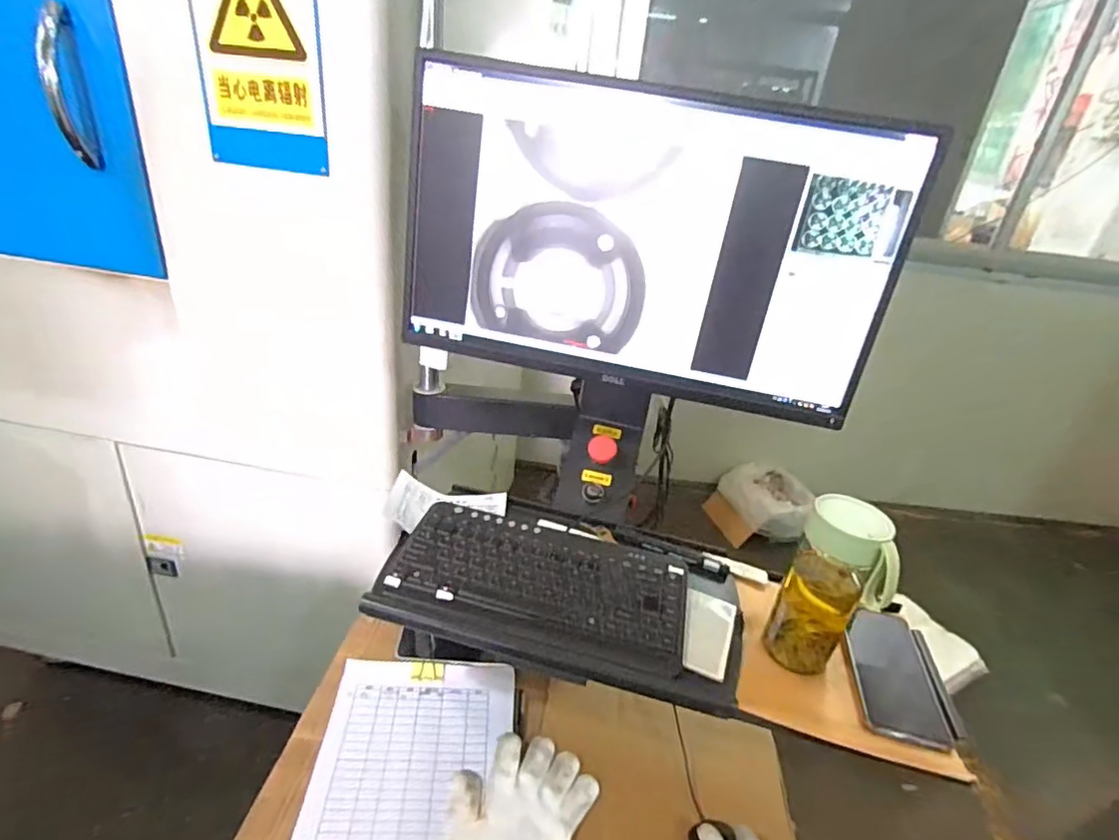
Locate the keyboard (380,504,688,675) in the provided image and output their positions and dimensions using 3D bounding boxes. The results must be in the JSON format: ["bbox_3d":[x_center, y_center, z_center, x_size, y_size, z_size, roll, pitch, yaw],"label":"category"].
[{"bbox_3d":[-0.020,0.175,0.635,0.313,0.023,0.178,11,28,6],"label":"keyboard"}]

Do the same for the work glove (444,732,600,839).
[{"bbox_3d":[-0.054,0.407,0.583,0.131,0.020,0.189,19,30,21],"label":"work glove"}]

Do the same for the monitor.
[{"bbox_3d":[0.092,-0.195,0.660,0.548,0.312,0.063,11,28,6],"label":"monitor"}]

